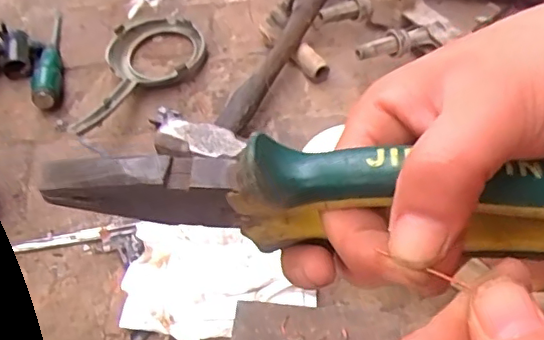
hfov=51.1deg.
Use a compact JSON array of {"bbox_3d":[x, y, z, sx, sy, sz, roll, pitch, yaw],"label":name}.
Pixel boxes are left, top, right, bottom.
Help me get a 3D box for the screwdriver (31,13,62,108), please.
[{"bbox_3d":[-0.251,-0.135,0.653,0.025,0.033,0.175,-7,49,-5],"label":"screwdriver"}]

